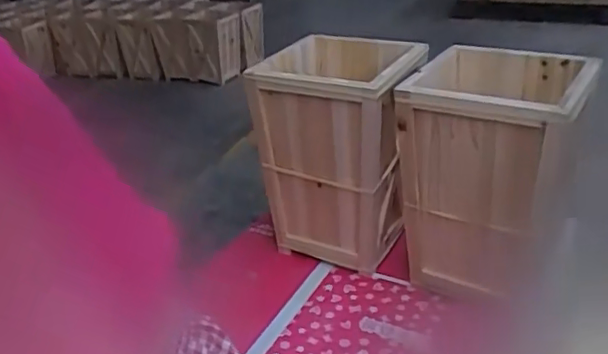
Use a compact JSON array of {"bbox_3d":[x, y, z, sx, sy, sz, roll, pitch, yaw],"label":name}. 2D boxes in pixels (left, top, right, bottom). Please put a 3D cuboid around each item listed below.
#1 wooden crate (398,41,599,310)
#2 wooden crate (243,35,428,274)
[{"bbox_3d":[0.307,0.009,0.965,0.248,0.374,0.250,13,32,30],"label":"wooden crate"},{"bbox_3d":[0.085,-0.045,1.105,0.262,0.384,0.293,11,30,26],"label":"wooden crate"}]

